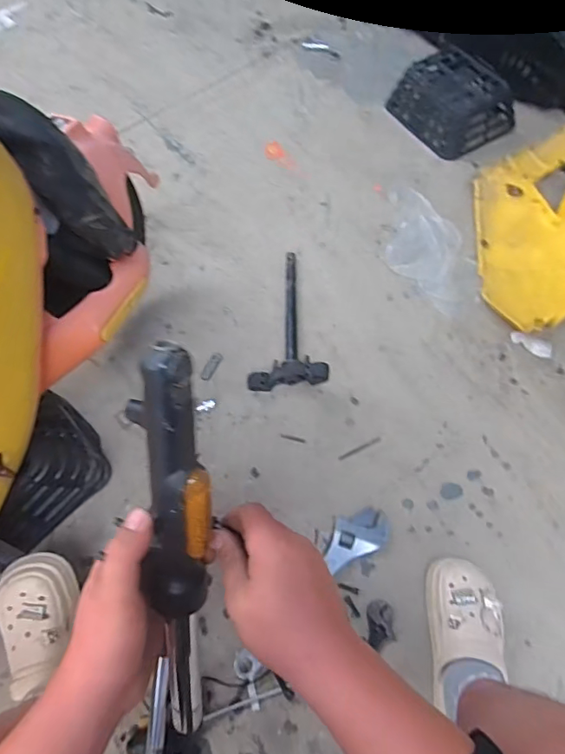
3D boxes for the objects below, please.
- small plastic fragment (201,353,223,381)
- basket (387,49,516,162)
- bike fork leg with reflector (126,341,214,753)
[{"bbox_3d":[-0.155,-0.022,1.073,0.027,0.006,0.071,24,64,14],"label":"small plastic fragment"},{"bbox_3d":[0.480,-0.788,1.408,0.230,0.107,0.308,-29,64,-14],"label":"basket"},{"bbox_3d":[-0.084,0.166,0.387,0.047,0.395,0.029,8,24,6],"label":"bike fork leg with reflector"}]

